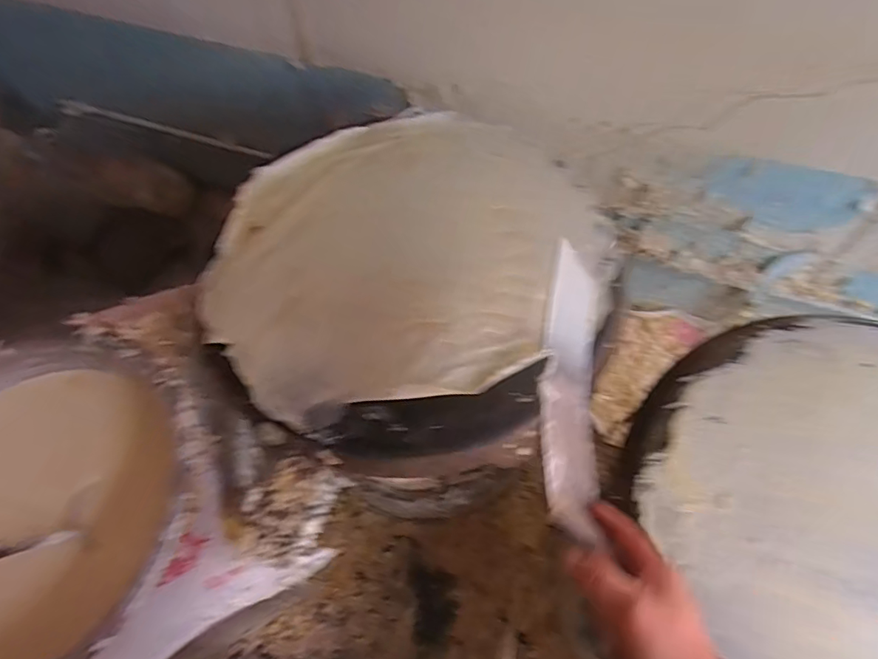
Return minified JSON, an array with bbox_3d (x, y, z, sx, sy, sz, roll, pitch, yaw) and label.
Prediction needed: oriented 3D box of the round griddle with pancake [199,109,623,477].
[{"bbox_3d":[-0.043,-0.104,0.781,0.577,0.066,0.580,-1,61,2],"label":"round griddle with pancake"}]

